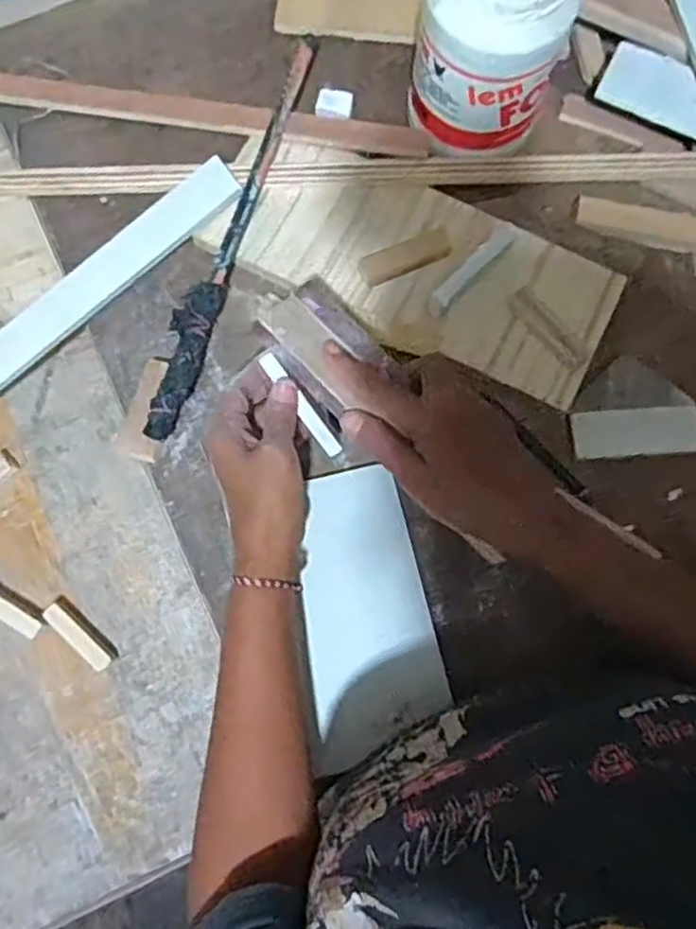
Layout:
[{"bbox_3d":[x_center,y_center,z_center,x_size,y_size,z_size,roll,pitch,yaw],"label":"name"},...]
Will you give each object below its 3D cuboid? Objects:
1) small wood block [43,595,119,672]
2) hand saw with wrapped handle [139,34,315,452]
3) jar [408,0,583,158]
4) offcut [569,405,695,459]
[{"bbox_3d":[-0.196,0.124,0.513,0.061,0.014,0.019,44,81,8],"label":"small wood block"},{"bbox_3d":[-0.082,-0.171,0.504,0.025,0.022,0.322,17,79,3],"label":"hand saw with wrapped handle"},{"bbox_3d":[0.096,-0.278,0.468,0.096,0.141,0.079,16,79,3],"label":"jar"},{"bbox_3d":[0.205,-0.024,0.498,0.092,0.009,0.033,-4,79,-1],"label":"offcut"}]

